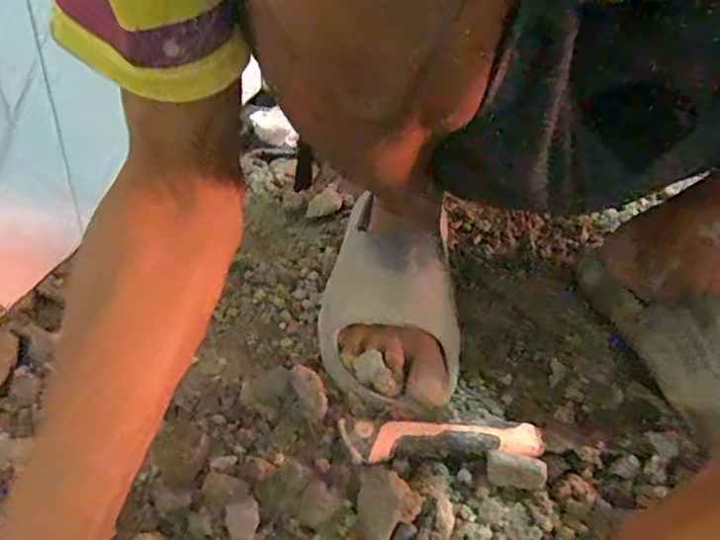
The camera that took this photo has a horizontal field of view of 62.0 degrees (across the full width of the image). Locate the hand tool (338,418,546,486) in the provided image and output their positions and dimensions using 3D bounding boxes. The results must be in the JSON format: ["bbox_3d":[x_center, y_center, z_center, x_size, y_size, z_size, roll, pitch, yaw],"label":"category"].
[{"bbox_3d":[0.060,0.121,0.431,0.145,0.025,0.049,9,37,2],"label":"hand tool"}]

